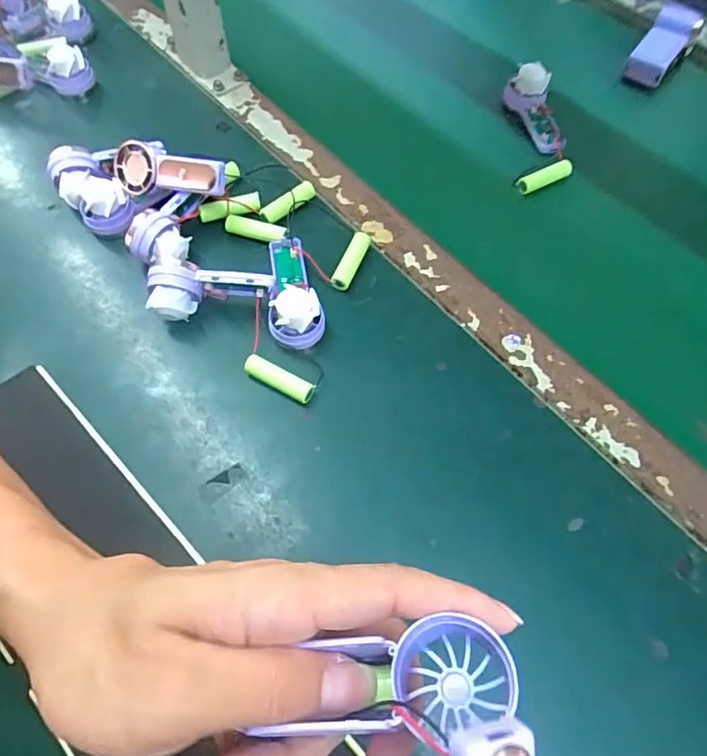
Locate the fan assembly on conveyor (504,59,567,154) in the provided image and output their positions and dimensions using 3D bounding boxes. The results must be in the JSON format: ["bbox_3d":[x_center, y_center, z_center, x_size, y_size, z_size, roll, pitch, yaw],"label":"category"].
[{"bbox_3d":[0.166,-0.239,0.486,0.033,0.031,0.084,-14,77,-7],"label":"fan assembly on conveyor"}]

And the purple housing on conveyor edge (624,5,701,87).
[{"bbox_3d":[0.294,-0.320,0.509,0.039,0.020,0.087,31,82,16],"label":"purple housing on conveyor edge"}]

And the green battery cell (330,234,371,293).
[{"bbox_3d":[-0.002,-0.089,0.401,0.014,0.014,0.052,18,64,10],"label":"green battery cell"}]

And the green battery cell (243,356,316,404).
[{"bbox_3d":[-0.051,0.001,0.373,0.051,0.015,0.013,26,65,13],"label":"green battery cell"}]

